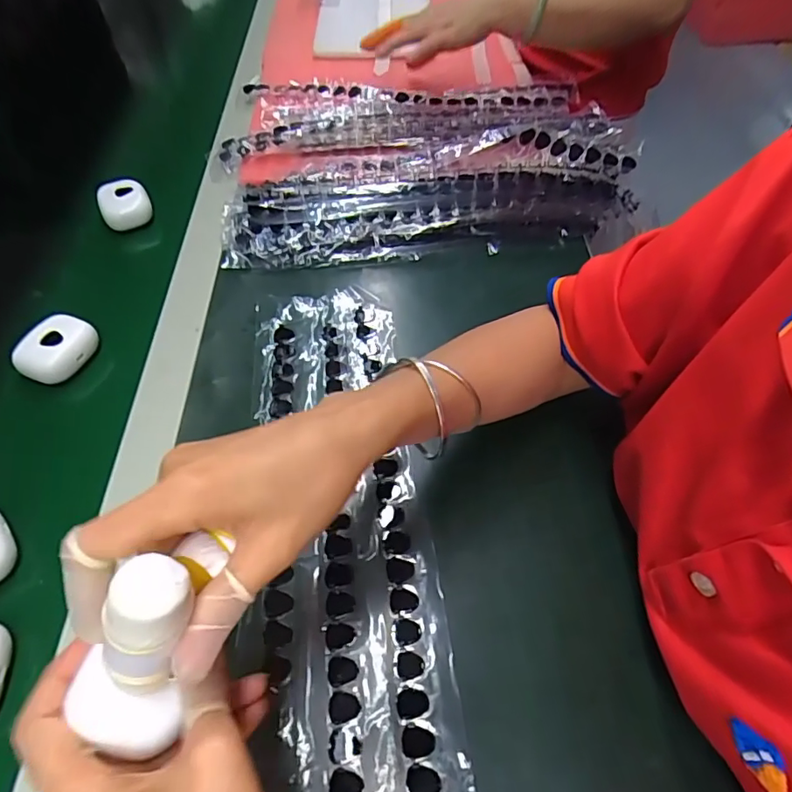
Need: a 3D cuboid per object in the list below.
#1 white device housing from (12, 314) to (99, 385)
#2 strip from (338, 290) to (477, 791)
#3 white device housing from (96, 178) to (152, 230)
[{"bbox_3d":[-0.270,-0.039,0.417,0.039,0.024,0.057,20,57,13],"label":"white device housing"},{"bbox_3d":[0.002,0.073,0.351,0.035,0.014,0.393,-6,55,-5],"label":"strip"},{"bbox_3d":[-0.270,-0.193,0.520,0.047,0.022,0.051,-22,58,-16],"label":"white device housing"}]

